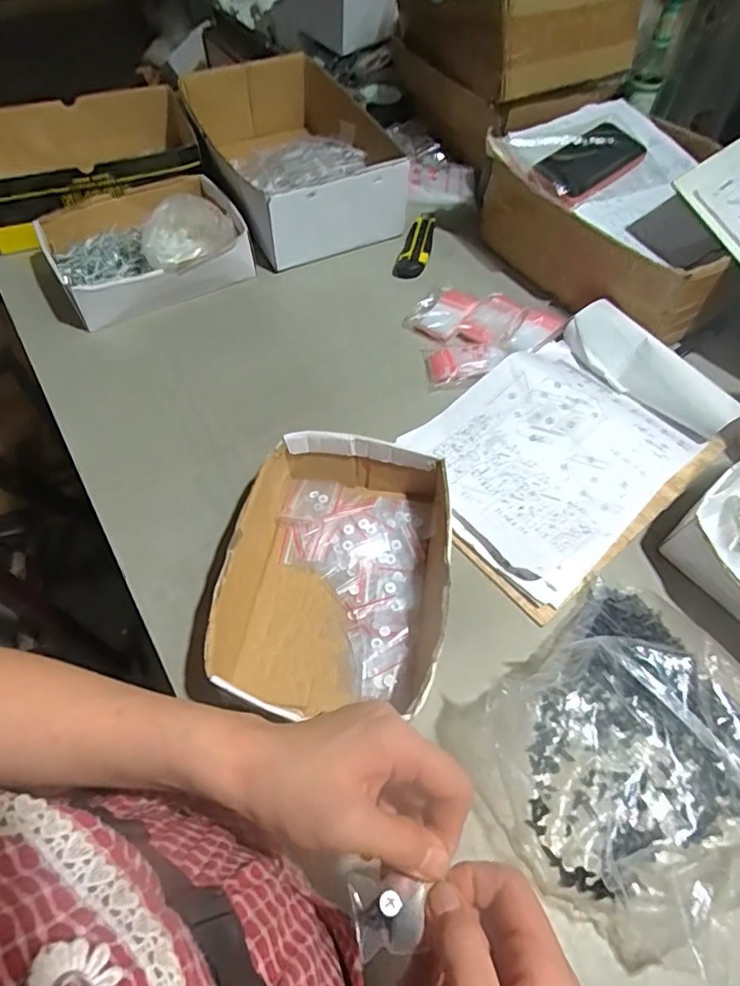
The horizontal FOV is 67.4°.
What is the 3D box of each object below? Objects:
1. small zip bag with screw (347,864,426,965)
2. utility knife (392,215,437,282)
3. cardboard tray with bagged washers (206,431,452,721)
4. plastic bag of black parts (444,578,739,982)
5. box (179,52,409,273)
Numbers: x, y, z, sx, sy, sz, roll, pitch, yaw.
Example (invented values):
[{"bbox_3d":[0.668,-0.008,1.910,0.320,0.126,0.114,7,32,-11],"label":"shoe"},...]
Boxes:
[{"bbox_3d":[0.010,0.210,0.282,0.036,0.019,0.038,-12,58,-9],"label":"small zip bag with screw"},{"bbox_3d":[0.068,-0.346,0.767,0.041,0.021,0.139,14,58,8],"label":"utility knife"},{"bbox_3d":[-0.032,0.064,0.484,0.201,0.062,0.238,9,57,5],"label":"cardboard tray with bagged washers"},{"bbox_3d":[0.195,0.189,0.404,0.207,0.084,0.203,-31,63,-19],"label":"plastic bag of black parts"},{"bbox_3d":[-0.108,-0.463,0.770,0.238,0.131,0.308,-22,60,-15],"label":"box"}]

